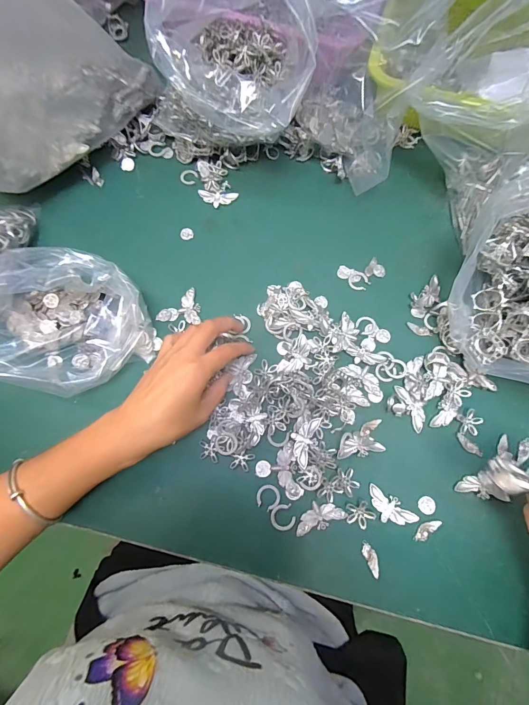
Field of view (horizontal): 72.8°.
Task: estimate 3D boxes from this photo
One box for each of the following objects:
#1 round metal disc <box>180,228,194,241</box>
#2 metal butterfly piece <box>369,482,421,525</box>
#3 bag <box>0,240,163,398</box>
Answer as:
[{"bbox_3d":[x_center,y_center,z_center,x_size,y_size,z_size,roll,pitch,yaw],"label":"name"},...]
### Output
[{"bbox_3d":[-0.093,-0.142,0.426,0.015,0.004,0.016,0,72,-1],"label":"round metal disc"},{"bbox_3d":[0.116,0.145,0.329,0.048,0.004,0.024,29,74,8],"label":"metal butterfly piece"},{"bbox_3d":[-0.199,-0.024,0.338,0.163,0.089,0.122,8,72,1],"label":"bag"}]

